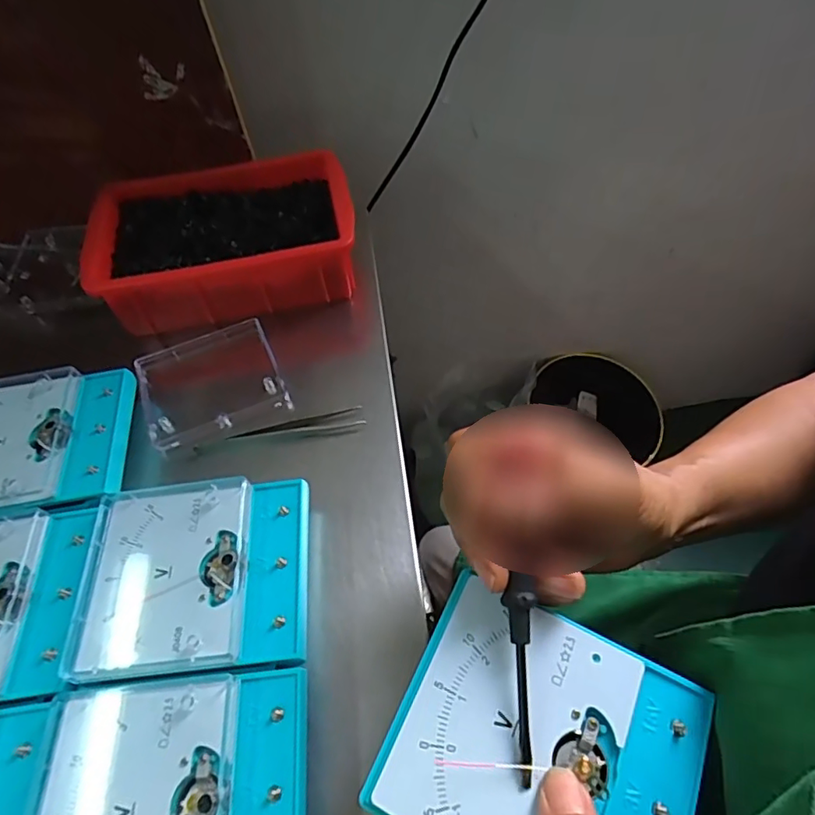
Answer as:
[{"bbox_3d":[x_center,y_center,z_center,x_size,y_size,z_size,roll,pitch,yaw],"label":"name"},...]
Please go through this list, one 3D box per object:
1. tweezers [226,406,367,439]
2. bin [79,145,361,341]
[{"bbox_3d":[-0.075,0.011,0.371,0.089,0.009,0.013,-9,54,-3],"label":"tweezers"},{"bbox_3d":[-0.149,-0.137,0.445,0.204,0.060,0.128,-11,54,-5],"label":"bin"}]

